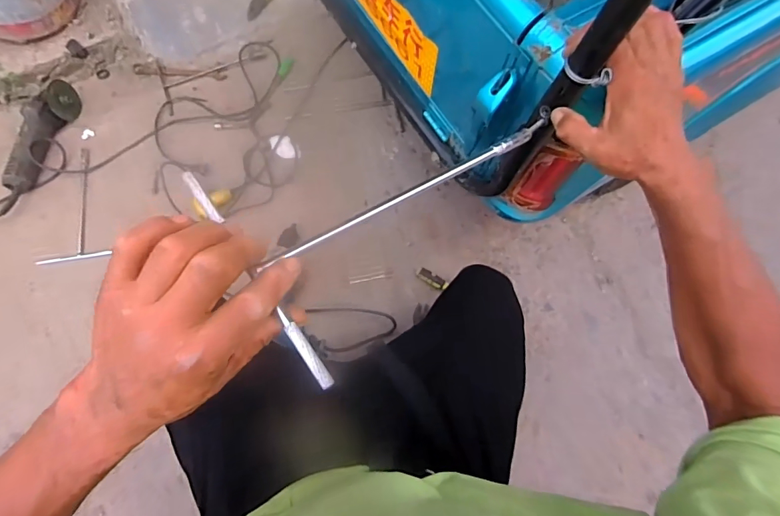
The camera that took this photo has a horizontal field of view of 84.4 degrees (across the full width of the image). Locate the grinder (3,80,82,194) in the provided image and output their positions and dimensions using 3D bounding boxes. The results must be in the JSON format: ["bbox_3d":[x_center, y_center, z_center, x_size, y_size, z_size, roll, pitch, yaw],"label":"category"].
[{"bbox_3d":[-0.879,-0.306,1.073,0.082,0.076,0.307,12,72,3],"label":"grinder"}]

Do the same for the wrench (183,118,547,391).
[{"bbox_3d":[0.021,-0.063,0.360,0.321,0.013,0.172,-34,75,-28],"label":"wrench"}]

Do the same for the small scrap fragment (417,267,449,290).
[{"bbox_3d":[0.099,0.048,0.990,0.074,0.012,0.026,28,73,8],"label":"small scrap fragment"}]

